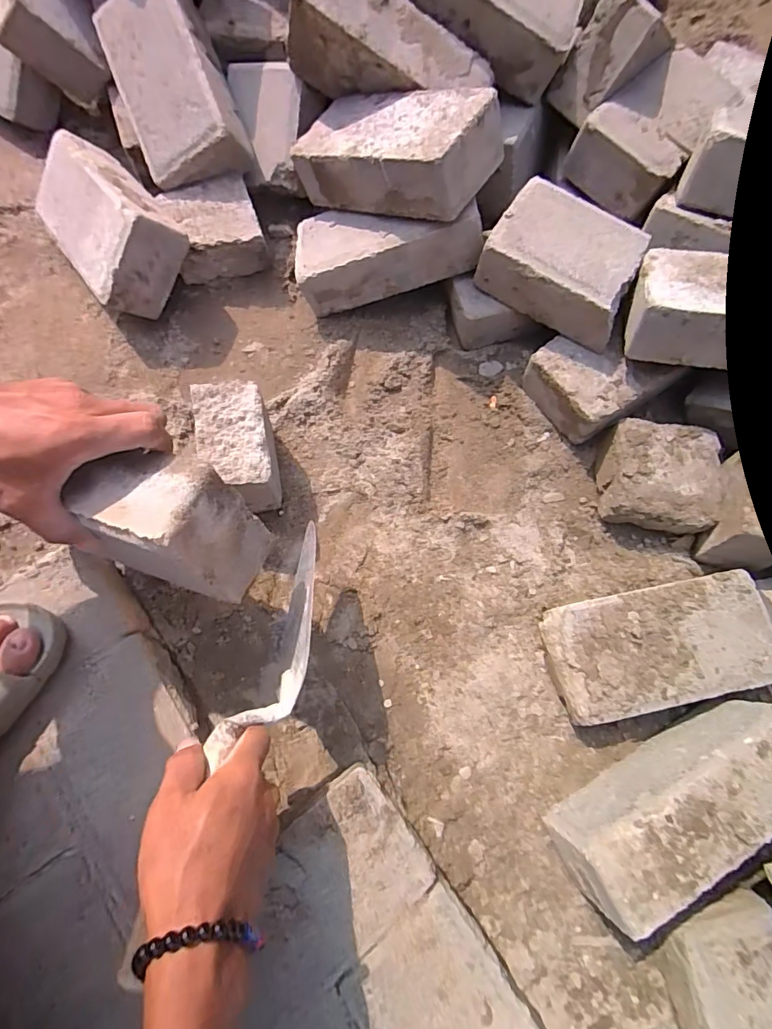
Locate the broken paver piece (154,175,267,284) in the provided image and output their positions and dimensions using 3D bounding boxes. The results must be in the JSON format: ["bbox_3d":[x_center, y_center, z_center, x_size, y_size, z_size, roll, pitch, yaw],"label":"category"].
[{"bbox_3d":[-0.205,-0.340,0.581,0.105,0.068,0.088,-15,75,-5],"label":"broken paver piece"}]

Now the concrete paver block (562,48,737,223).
[{"bbox_3d":[0.314,-0.455,0.555,0.113,0.058,0.220,37,77,9],"label":"concrete paver block"}]

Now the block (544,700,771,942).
[{"bbox_3d":[0.246,0.239,0.400,0.215,0.099,0.068,-27,76,-8],"label":"block"}]

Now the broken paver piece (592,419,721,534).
[{"bbox_3d":[0.294,-0.038,0.525,0.109,0.059,0.107,13,74,3],"label":"broken paver piece"}]

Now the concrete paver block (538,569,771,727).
[{"bbox_3d":[0.263,0.126,0.464,0.206,0.060,0.114,-11,75,-4],"label":"concrete paver block"}]

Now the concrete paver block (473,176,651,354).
[{"bbox_3d":[0.192,-0.268,0.513,0.161,0.064,0.108,32,76,8],"label":"concrete paver block"}]

